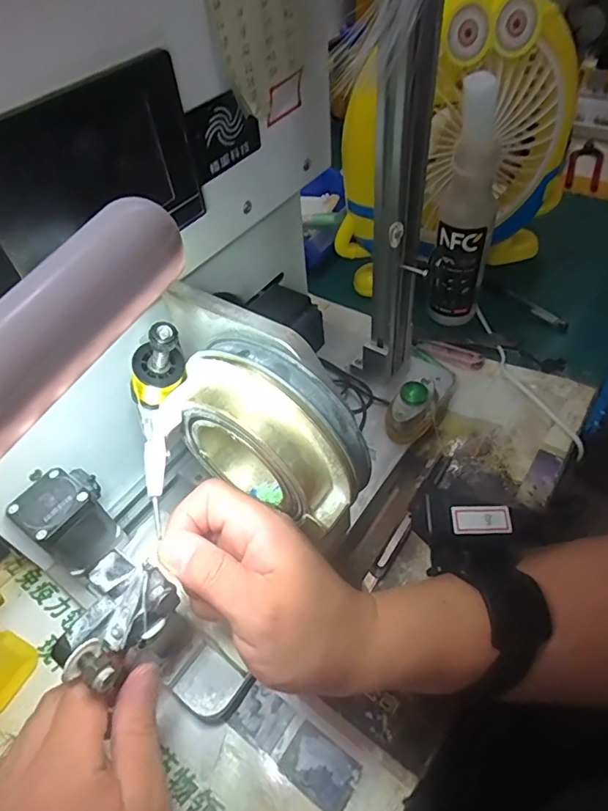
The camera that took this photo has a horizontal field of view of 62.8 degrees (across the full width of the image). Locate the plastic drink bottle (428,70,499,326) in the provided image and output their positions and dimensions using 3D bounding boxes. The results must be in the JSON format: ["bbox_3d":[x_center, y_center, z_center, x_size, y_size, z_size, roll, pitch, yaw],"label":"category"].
[{"bbox_3d":[0.152,-0.177,0.463,0.049,0.222,0.041,15,53,18],"label":"plastic drink bottle"}]

